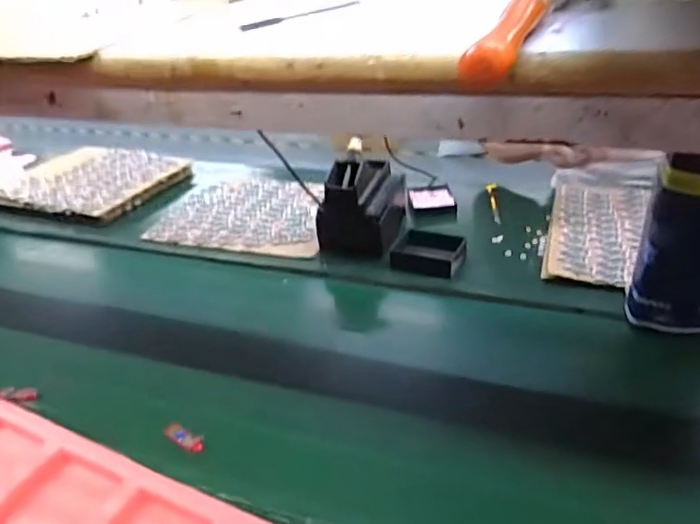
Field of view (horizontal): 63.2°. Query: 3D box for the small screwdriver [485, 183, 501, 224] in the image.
[{"bbox_3d":[0.271,-0.109,1.063,0.020,0.015,0.158,-1,35,8],"label":"small screwdriver"}]

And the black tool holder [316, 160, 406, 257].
[{"bbox_3d":[0.021,-0.102,0.965,0.121,0.144,0.150,8,37,20],"label":"black tool holder"}]

